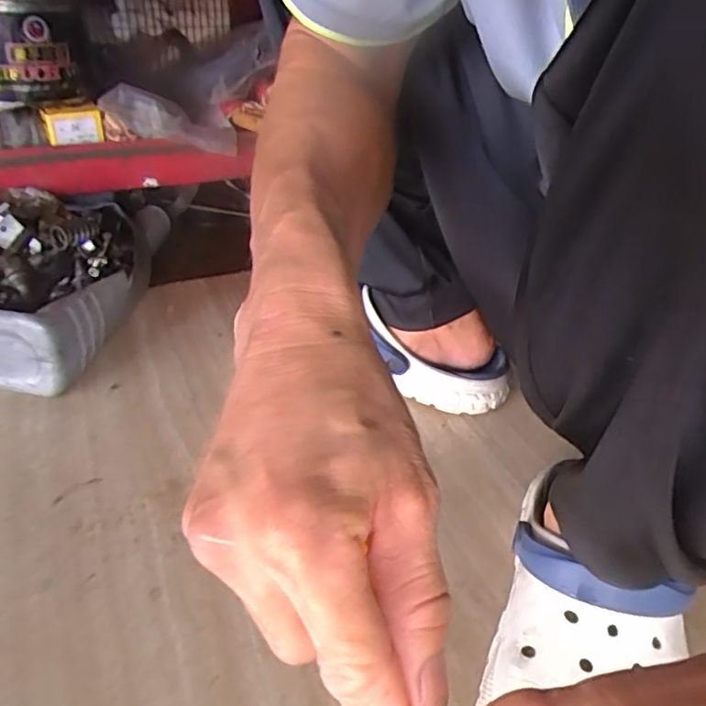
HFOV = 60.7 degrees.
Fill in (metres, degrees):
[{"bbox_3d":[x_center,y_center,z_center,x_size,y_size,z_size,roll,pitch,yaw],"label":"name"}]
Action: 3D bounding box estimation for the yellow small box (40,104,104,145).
[{"bbox_3d":[-0.337,-0.275,0.729,0.061,0.043,0.025,-12,17,-23],"label":"yellow small box"}]

